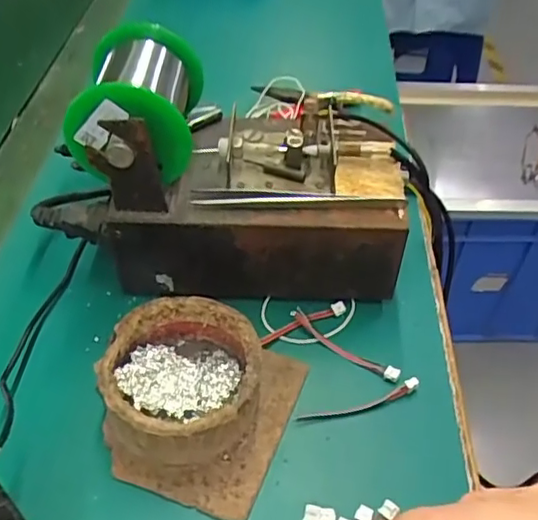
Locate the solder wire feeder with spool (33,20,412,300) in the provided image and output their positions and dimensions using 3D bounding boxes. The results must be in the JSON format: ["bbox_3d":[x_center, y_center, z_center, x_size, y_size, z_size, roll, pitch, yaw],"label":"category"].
[{"bbox_3d":[-0.028,-0.060,0.380,0.223,0.140,0.111,2,46,-2],"label":"solder wire feeder with spool"}]

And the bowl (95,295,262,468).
[{"bbox_3d":[-0.047,0.066,0.324,0.081,0.042,0.083,2,46,-2],"label":"bowl"}]

